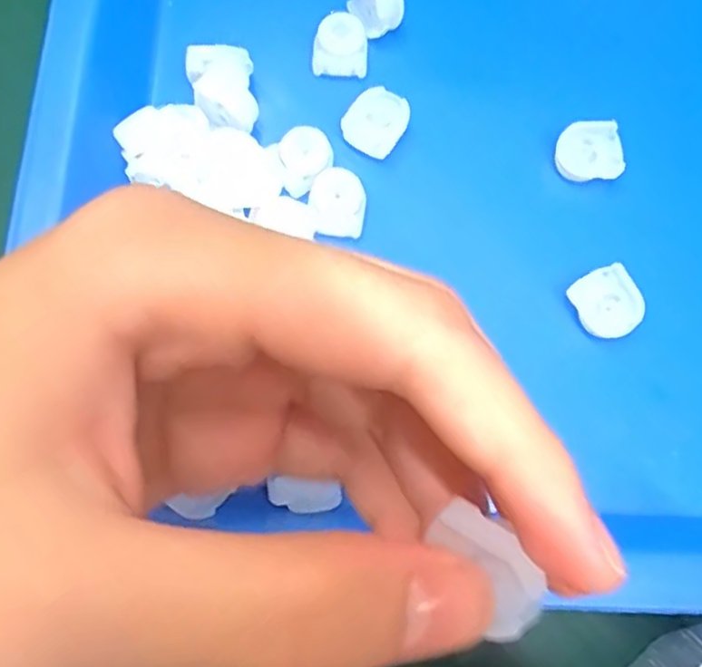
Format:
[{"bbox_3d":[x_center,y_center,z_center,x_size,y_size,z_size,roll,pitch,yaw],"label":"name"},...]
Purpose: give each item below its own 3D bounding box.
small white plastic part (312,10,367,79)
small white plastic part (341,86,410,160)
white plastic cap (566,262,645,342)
[{"bbox_3d":[-0.003,-0.088,0.213,0.016,0.012,0.016,2,74,-2],"label":"small white plastic part"},{"bbox_3d":[0.007,-0.061,0.205,0.016,0.008,0.018,33,75,7],"label":"small white plastic part"},{"bbox_3d":[0.070,-0.008,0.191,0.017,0.004,0.018,-29,85,2],"label":"white plastic cap"}]

